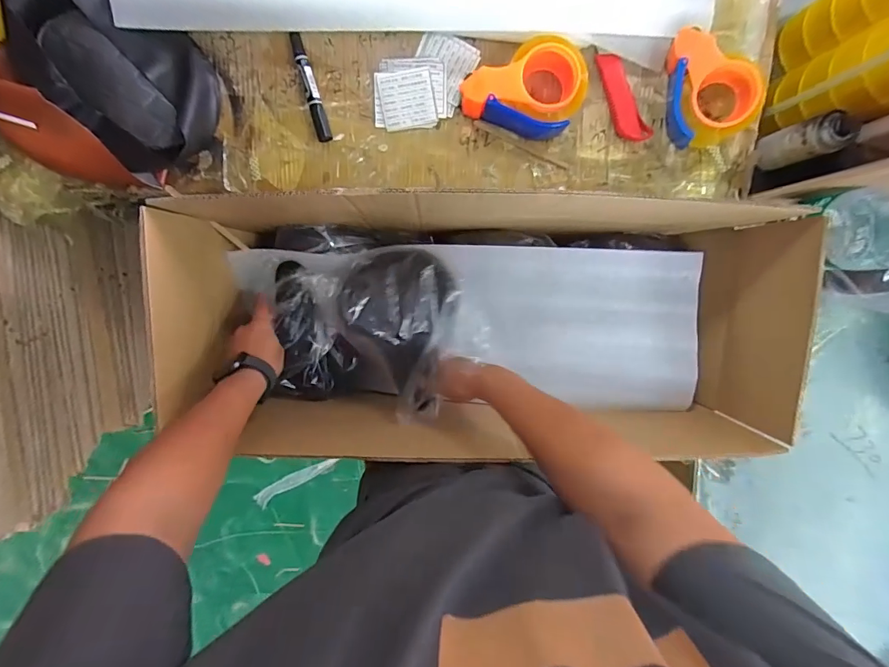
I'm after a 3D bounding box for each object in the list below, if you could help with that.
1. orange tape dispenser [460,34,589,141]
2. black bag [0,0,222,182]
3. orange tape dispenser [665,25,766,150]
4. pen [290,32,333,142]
[{"bbox_3d":[0.111,-0.337,0.571,0.150,0.069,0.117,20,97,-4],"label":"orange tape dispenser"},{"bbox_3d":[-0.413,-0.332,0.549,0.239,0.085,0.176,38,95,-6],"label":"black bag"},{"bbox_3d":[0.350,-0.329,0.574,0.104,0.077,0.139,-14,98,1],"label":"orange tape dispenser"},{"bbox_3d":[-0.184,-0.337,0.585,0.021,0.022,0.137,-14,98,1],"label":"pen"}]

